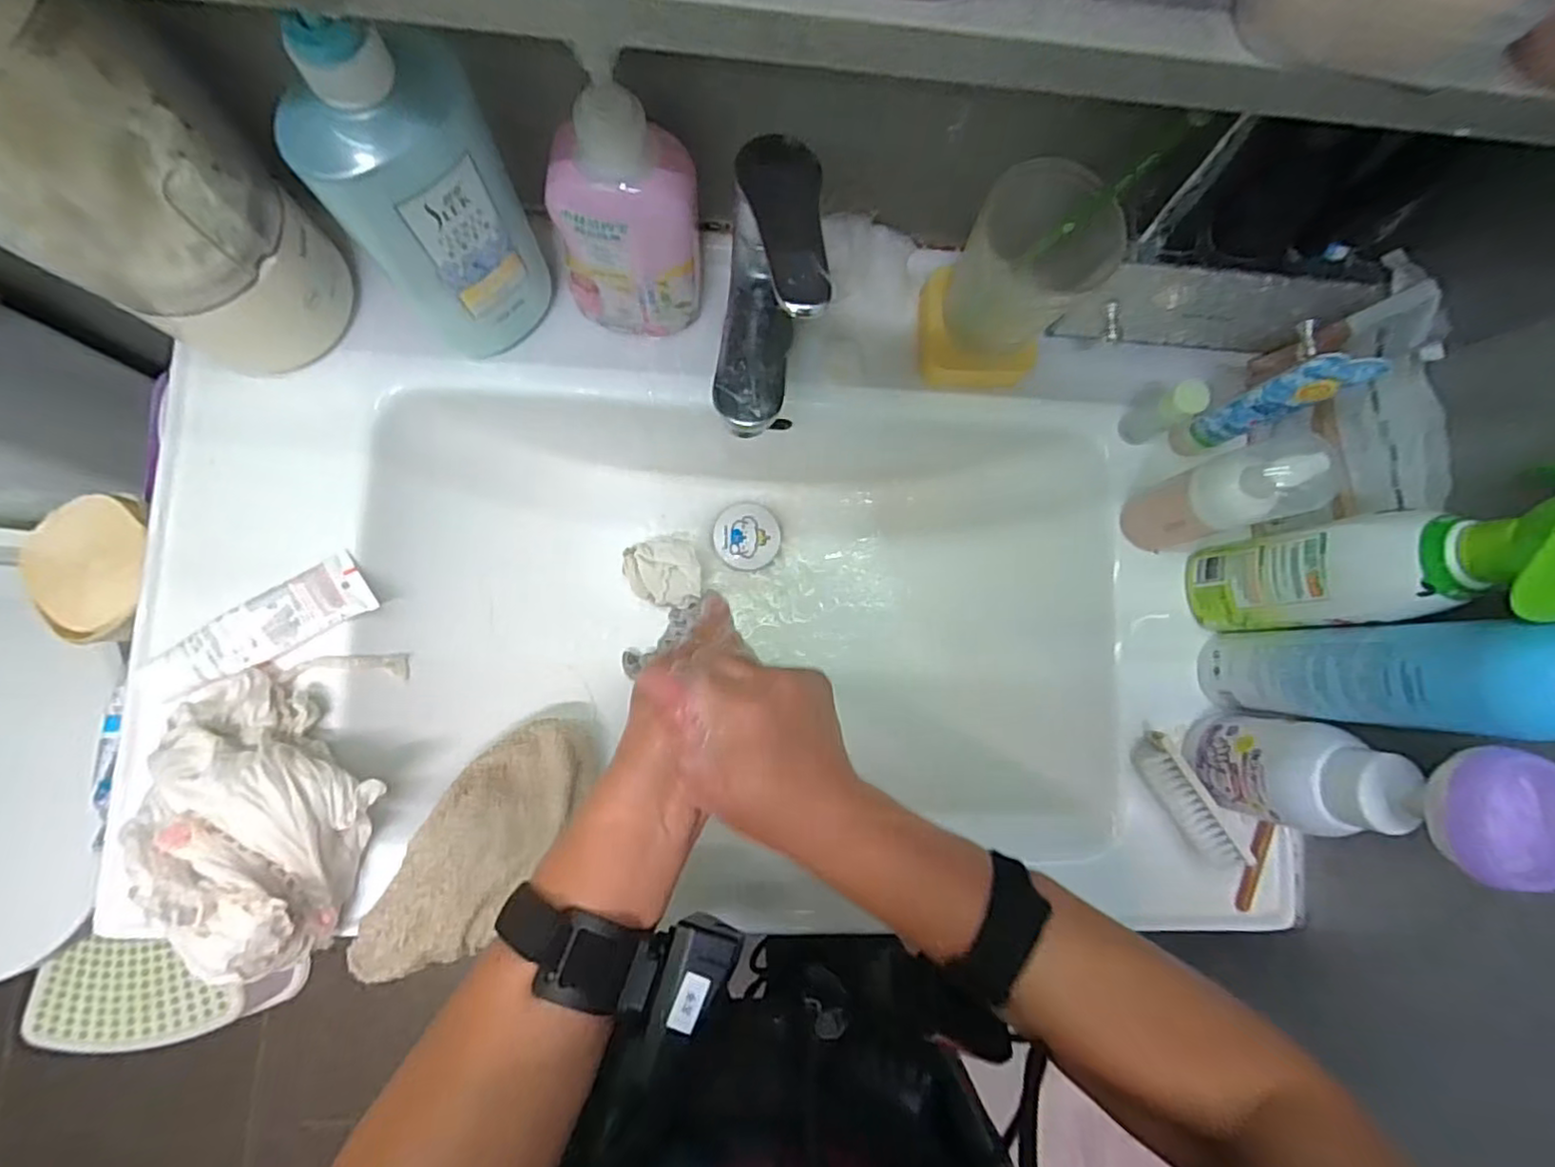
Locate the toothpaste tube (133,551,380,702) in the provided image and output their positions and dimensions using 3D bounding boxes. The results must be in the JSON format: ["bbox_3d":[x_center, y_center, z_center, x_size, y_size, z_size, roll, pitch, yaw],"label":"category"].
[{"bbox_3d":[-0.344,0.031,0.434,0.142,0.019,0.041,-31,84,-7],"label":"toothpaste tube"}]

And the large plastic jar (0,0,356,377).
[{"bbox_3d":[-0.341,-0.202,0.343,0.109,0.237,0.109,26,80,1],"label":"large plastic jar"}]

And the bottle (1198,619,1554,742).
[{"bbox_3d":[0.350,0.053,0.378,0.057,0.225,0.060,5,81,-2],"label":"bottle"}]

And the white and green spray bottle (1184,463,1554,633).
[{"bbox_3d":[0.354,-0.010,0.390,0.069,0.221,0.069,-7,81,-4],"label":"white and green spray bottle"}]

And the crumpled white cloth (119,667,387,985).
[{"bbox_3d":[-0.312,0.138,0.396,0.103,0.067,0.171,-36,84,-8],"label":"crumpled white cloth"}]

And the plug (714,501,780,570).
[{"bbox_3d":[-0.028,-0.045,0.627,0.061,0.011,0.062,0,81,-3],"label":"plug"}]

